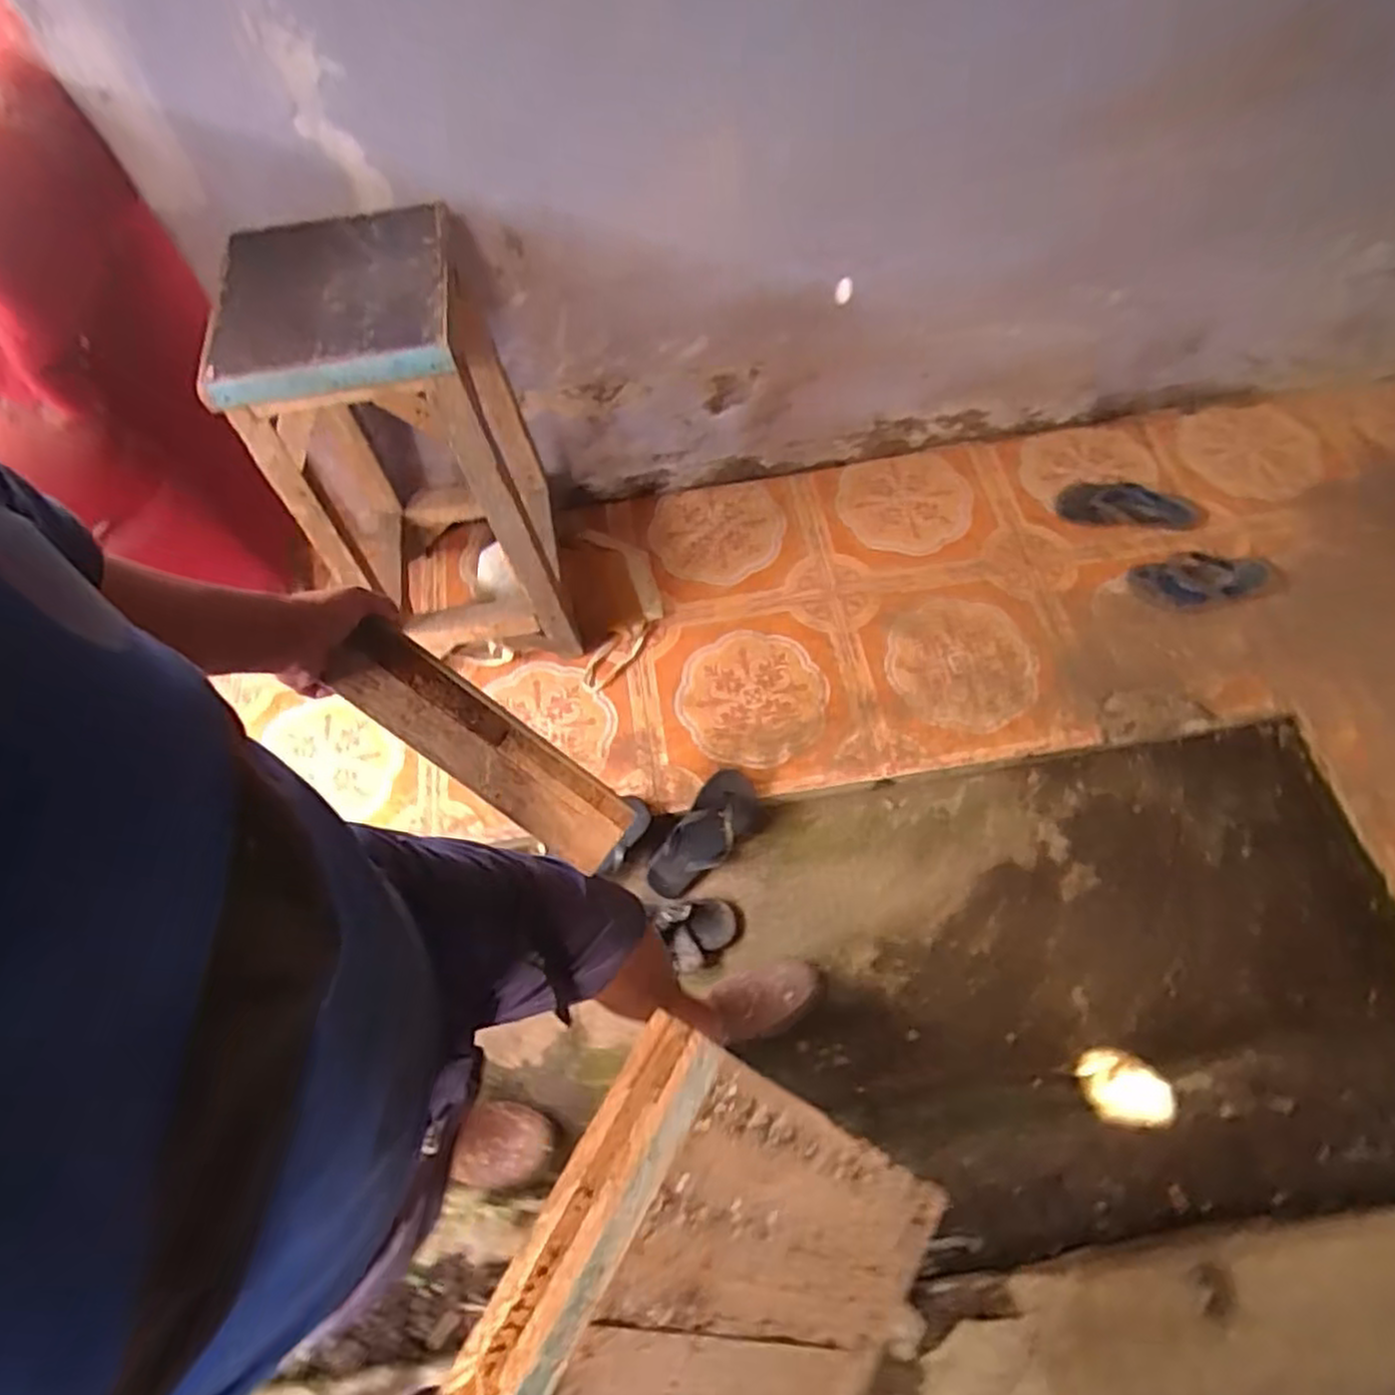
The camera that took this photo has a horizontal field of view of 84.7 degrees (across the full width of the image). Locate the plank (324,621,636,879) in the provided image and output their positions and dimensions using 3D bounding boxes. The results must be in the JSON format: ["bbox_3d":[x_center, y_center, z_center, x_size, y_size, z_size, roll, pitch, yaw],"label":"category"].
[{"bbox_3d":[-0.192,0.047,0.697,0.291,0.017,0.074,39,70,-10],"label":"plank"}]

